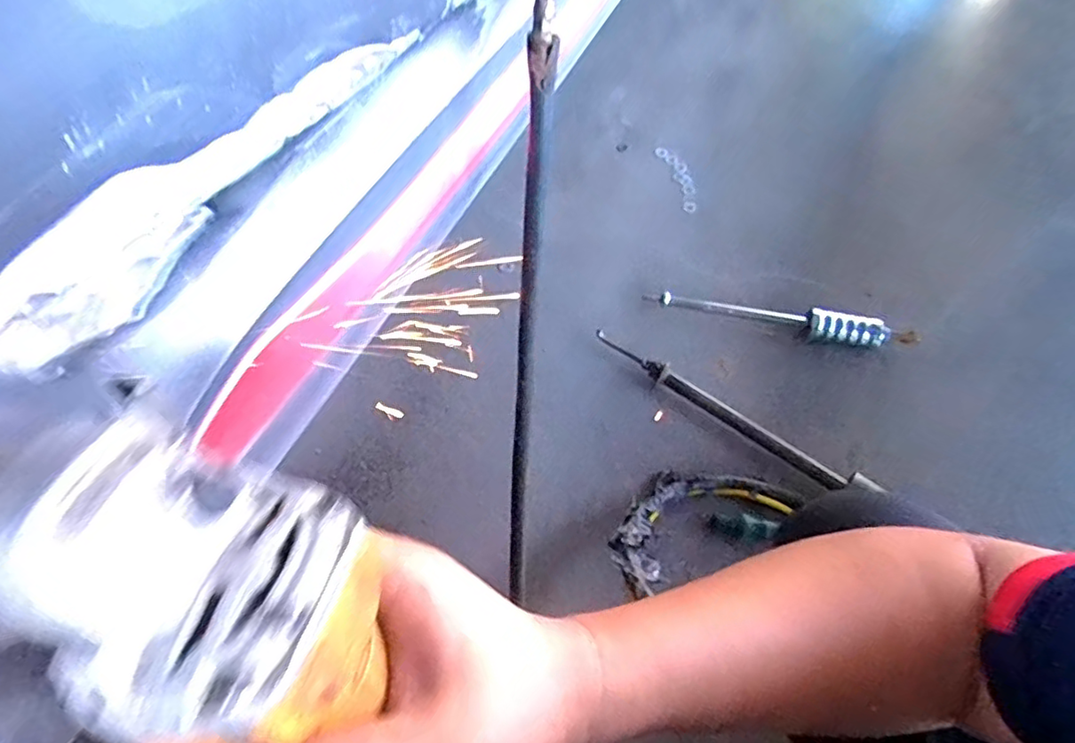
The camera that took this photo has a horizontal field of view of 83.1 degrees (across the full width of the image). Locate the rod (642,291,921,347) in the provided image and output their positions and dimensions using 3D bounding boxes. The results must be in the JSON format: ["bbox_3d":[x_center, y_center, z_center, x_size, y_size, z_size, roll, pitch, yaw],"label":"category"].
[{"bbox_3d":[0.362,-0.080,0.911,0.399,0.042,0.036,11,59,5],"label":"rod"}]

